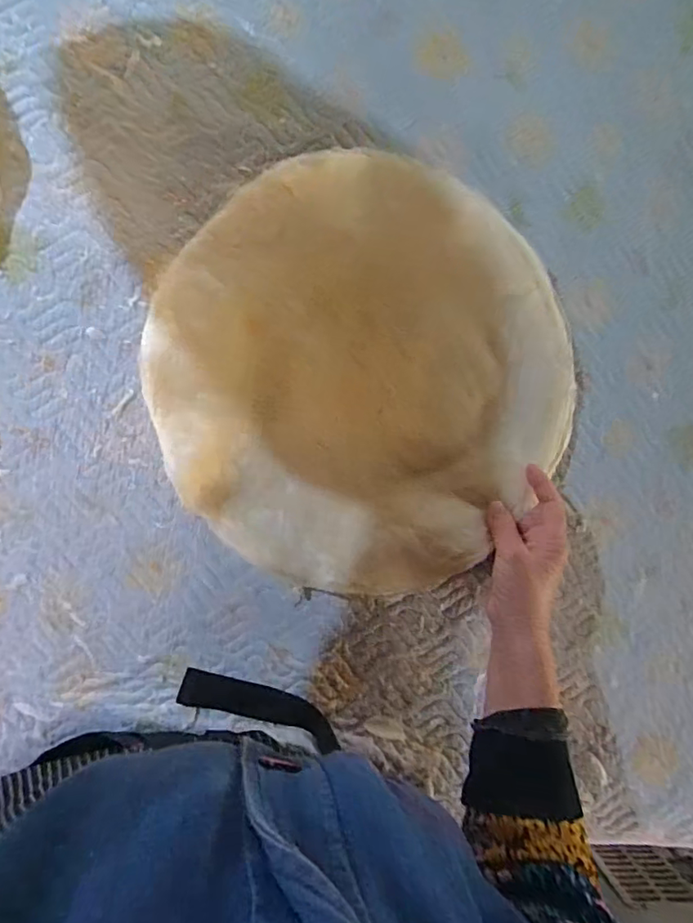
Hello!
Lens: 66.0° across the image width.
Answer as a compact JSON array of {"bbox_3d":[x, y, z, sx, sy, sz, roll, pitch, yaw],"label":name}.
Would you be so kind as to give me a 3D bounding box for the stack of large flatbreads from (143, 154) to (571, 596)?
[{"bbox_3d":[0.011,-0.075,0.460,0.353,0.036,0.347,43,87,-5],"label":"stack of large flatbreads"}]

